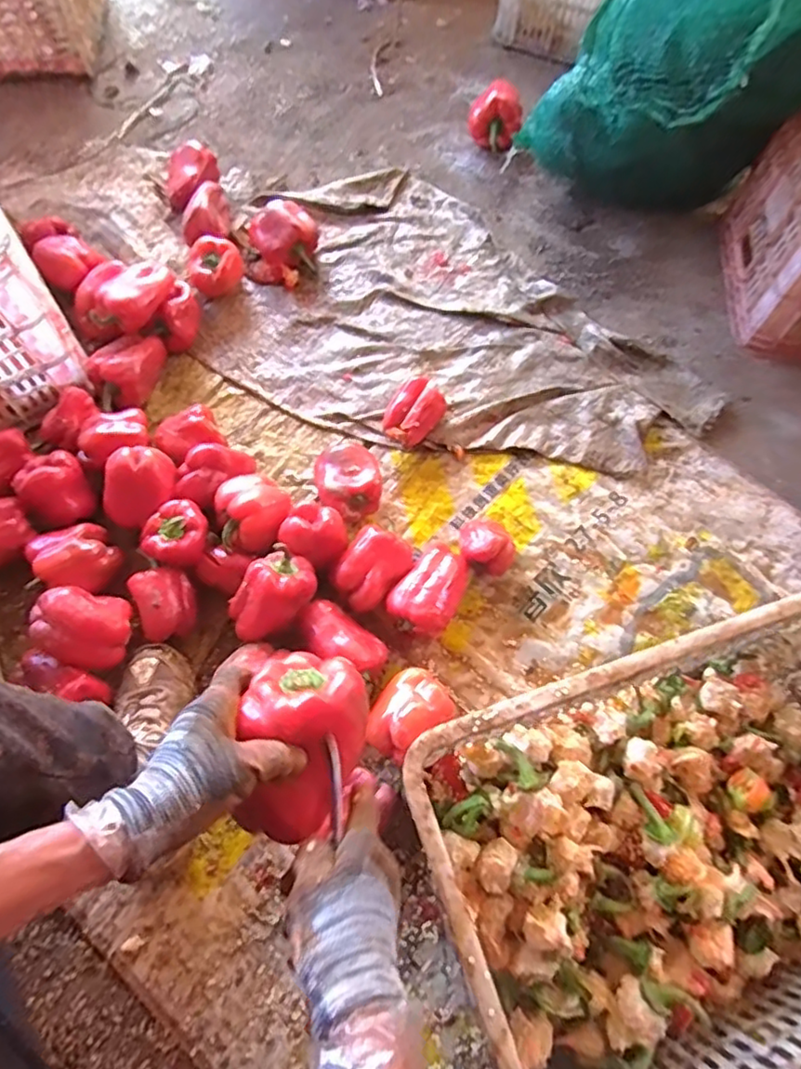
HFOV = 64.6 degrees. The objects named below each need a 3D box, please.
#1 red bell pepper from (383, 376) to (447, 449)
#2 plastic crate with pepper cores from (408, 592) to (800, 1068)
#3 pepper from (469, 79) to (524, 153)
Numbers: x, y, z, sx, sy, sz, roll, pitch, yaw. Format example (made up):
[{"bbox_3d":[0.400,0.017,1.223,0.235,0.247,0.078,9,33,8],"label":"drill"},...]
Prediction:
[{"bbox_3d":[0.019,-0.180,0.964,0.083,0.067,0.097,38,71,14],"label":"red bell pepper"},{"bbox_3d":[0.294,0.296,0.621,0.509,0.258,0.338,-18,68,-8],"label":"plastic crate with pepper cores"},{"bbox_3d":[0.184,-0.803,1.238,0.100,0.088,0.097,9,67,3],"label":"pepper"}]

